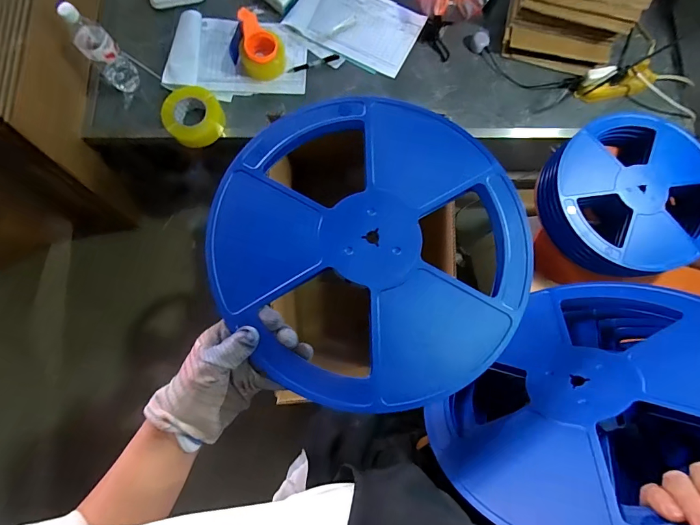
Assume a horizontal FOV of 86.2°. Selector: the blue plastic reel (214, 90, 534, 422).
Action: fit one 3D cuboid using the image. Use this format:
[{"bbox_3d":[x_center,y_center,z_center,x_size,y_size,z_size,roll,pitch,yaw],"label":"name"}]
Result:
[{"bbox_3d":[0.022,-0.021,0.376,0.310,0.020,0.309,6,80,1],"label":"blue plastic reel"}]

